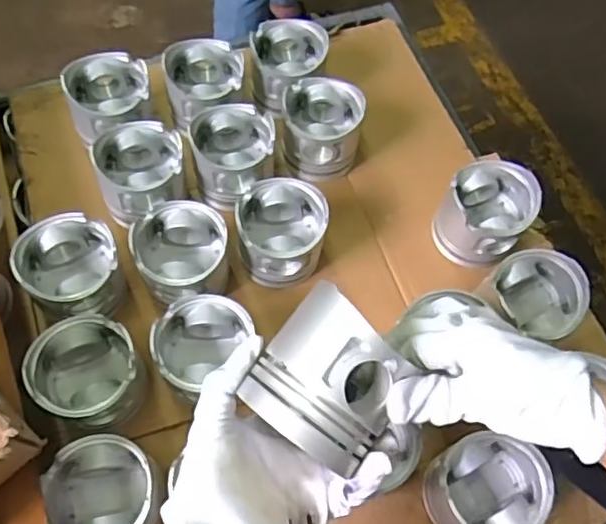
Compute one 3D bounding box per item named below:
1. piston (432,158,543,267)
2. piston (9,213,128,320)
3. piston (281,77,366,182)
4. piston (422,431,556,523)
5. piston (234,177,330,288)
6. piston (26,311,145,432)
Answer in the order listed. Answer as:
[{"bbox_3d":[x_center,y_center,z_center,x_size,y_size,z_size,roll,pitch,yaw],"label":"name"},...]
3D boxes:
[{"bbox_3d":[0.202,-0.054,0.678,0.091,0.082,0.099,2,63,-3],"label":"piston"},{"bbox_3d":[-0.227,0.008,0.610,0.093,0.072,0.096,2,63,-3],"label":"piston"},{"bbox_3d":[0.022,-0.155,0.727,0.094,0.077,0.094,2,63,-3],"label":"piston"},{"bbox_3d":[0.167,0.209,0.556,0.103,0.083,0.095,-4,64,-6],"label":"piston"},{"bbox_3d":[-0.022,-0.029,0.650,0.093,0.072,0.099,2,63,-3],"label":"piston"},{"bbox_3d":[-0.195,0.102,0.566,0.088,0.076,0.093,2,63,-3],"label":"piston"}]

